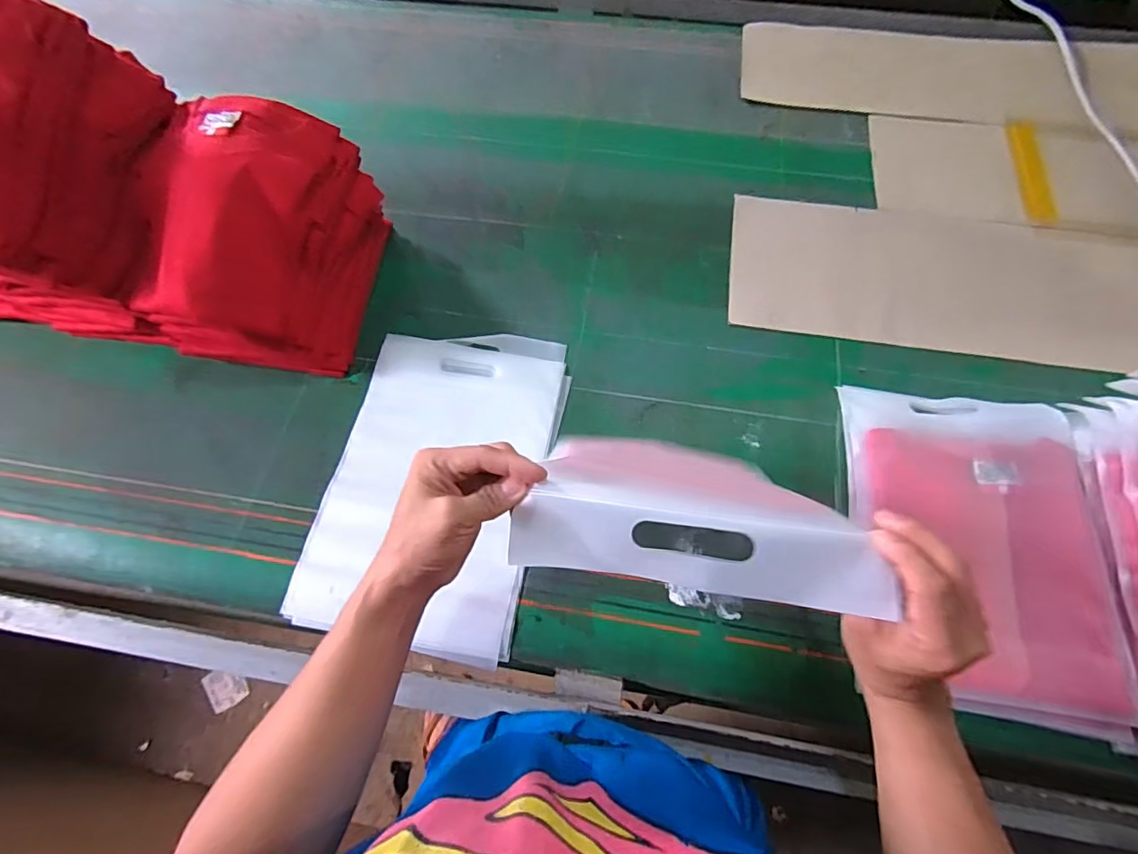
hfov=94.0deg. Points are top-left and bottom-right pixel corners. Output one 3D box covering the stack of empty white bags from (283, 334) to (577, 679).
[{"bbox_3d":[-0.158,0.050,0.657,0.259,0.024,0.408,10,67,5],"label":"stack of empty white bags"}]

